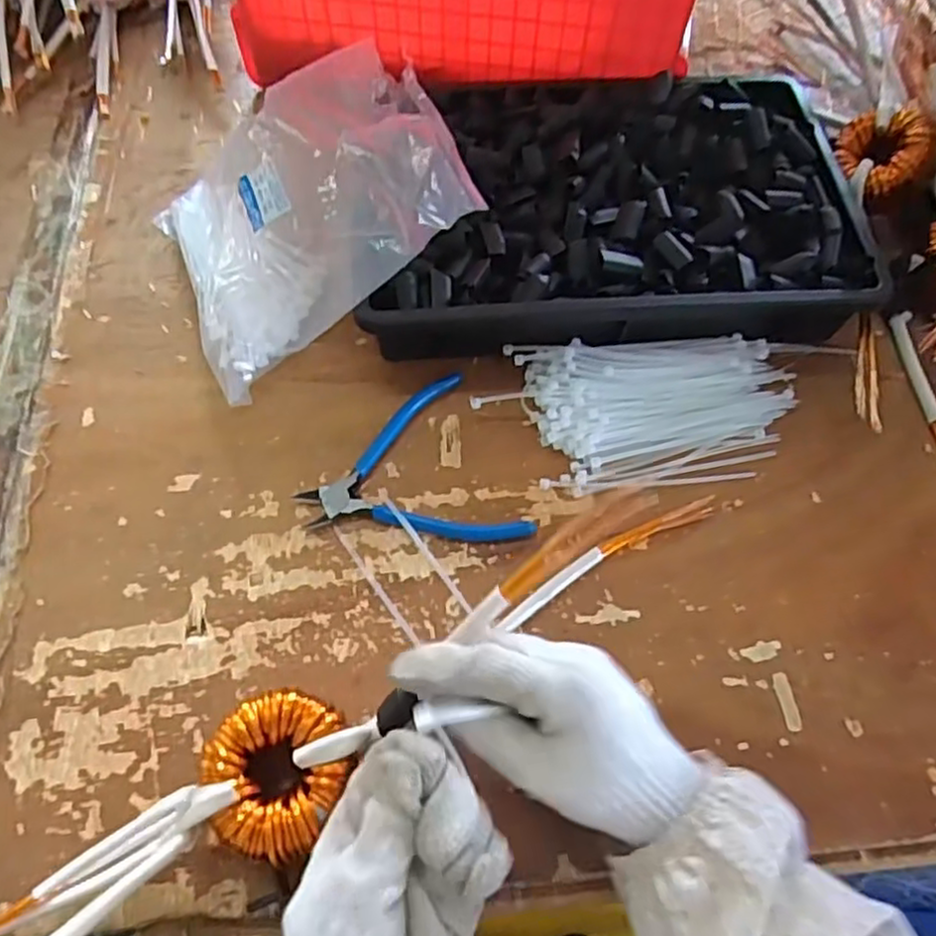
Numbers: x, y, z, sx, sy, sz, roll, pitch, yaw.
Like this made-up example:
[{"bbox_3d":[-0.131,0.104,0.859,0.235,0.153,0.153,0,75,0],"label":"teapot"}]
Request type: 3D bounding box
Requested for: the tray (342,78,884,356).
[{"bbox_3d":[0.107,-0.196,0.547,0.349,0.066,0.242,-1,63,-2],"label":"tray"}]

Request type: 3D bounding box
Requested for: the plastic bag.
[{"bbox_3d":[-0.112,-0.190,0.501,0.206,0.134,0.199,-21,65,-12],"label":"plastic bag"}]

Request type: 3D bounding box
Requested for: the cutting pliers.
[{"bbox_3d":[-0.042,0.010,0.464,0.131,0.011,0.127,-22,65,-13],"label":"cutting pliers"}]

